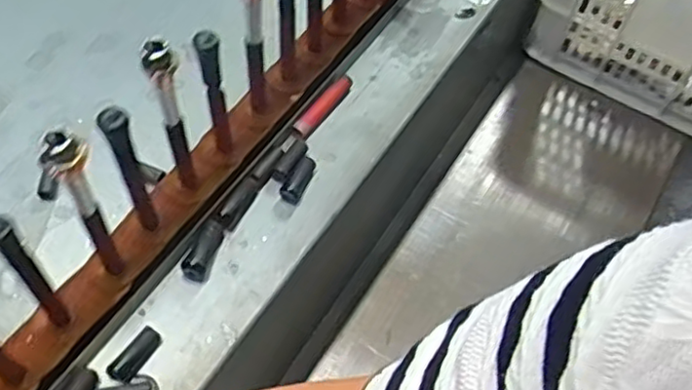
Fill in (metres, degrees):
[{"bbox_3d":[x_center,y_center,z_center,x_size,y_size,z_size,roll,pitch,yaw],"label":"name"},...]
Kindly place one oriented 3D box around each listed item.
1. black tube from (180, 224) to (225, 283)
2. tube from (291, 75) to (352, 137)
[{"bbox_3d":[-0.127,0.051,0.614,0.021,0.017,0.055,12,45,8],"label":"black tube"},{"bbox_3d":[-0.022,-0.094,0.718,0.017,0.020,0.097,28,64,17],"label":"tube"}]

